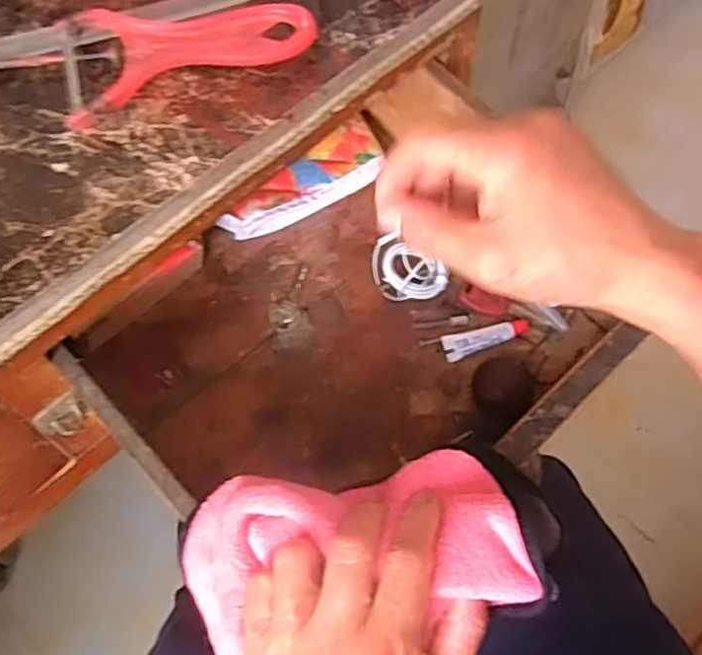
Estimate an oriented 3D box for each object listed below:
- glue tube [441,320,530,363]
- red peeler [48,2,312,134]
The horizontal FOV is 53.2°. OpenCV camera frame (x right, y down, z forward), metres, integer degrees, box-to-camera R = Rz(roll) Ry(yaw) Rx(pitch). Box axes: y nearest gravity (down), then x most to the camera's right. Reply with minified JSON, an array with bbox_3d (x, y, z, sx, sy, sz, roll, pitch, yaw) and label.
[{"bbox_3d":[0.099,0.006,0.512,0.065,0.008,0.019,-17,63,-8],"label":"glue tube"},{"bbox_3d":[-0.076,-0.132,0.333,0.118,0.008,0.055,-11,77,-5],"label":"red peeler"}]

